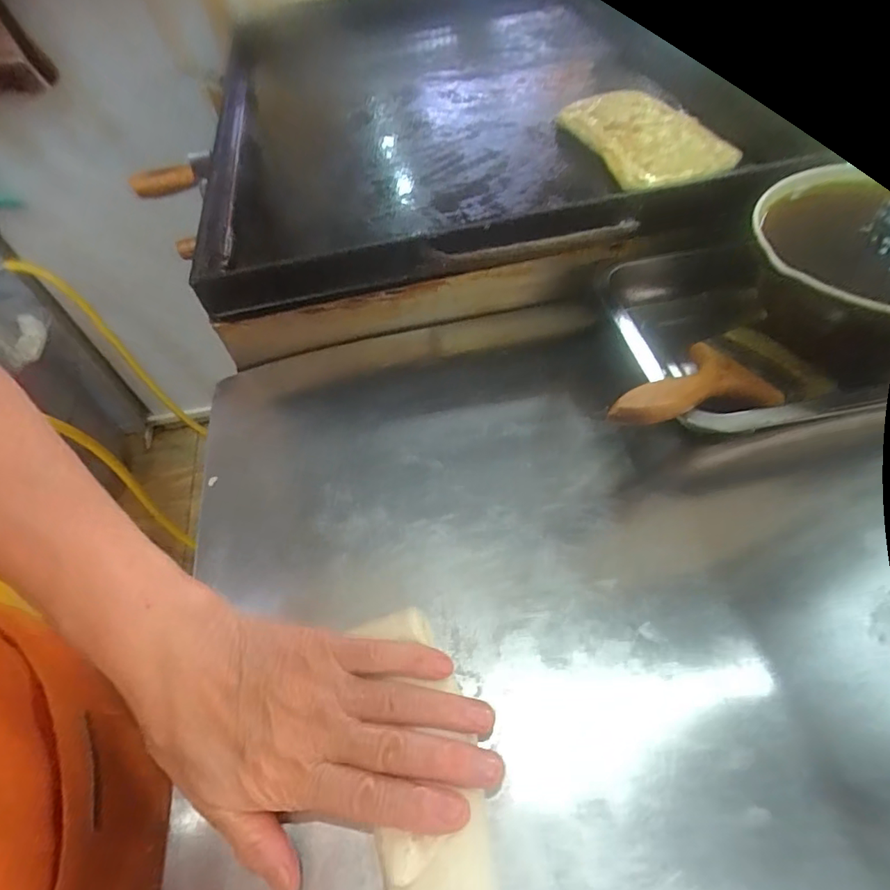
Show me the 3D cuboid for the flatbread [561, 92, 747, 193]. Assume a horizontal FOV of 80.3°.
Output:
[{"bbox_3d":[0.171,-0.275,0.467,0.098,0.012,0.166,-20,55,-10],"label":"flatbread"}]

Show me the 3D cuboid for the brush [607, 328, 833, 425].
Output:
[{"bbox_3d":[0.169,-0.039,0.331,0.185,0.013,0.070,-17,53,-30],"label":"brush"}]

